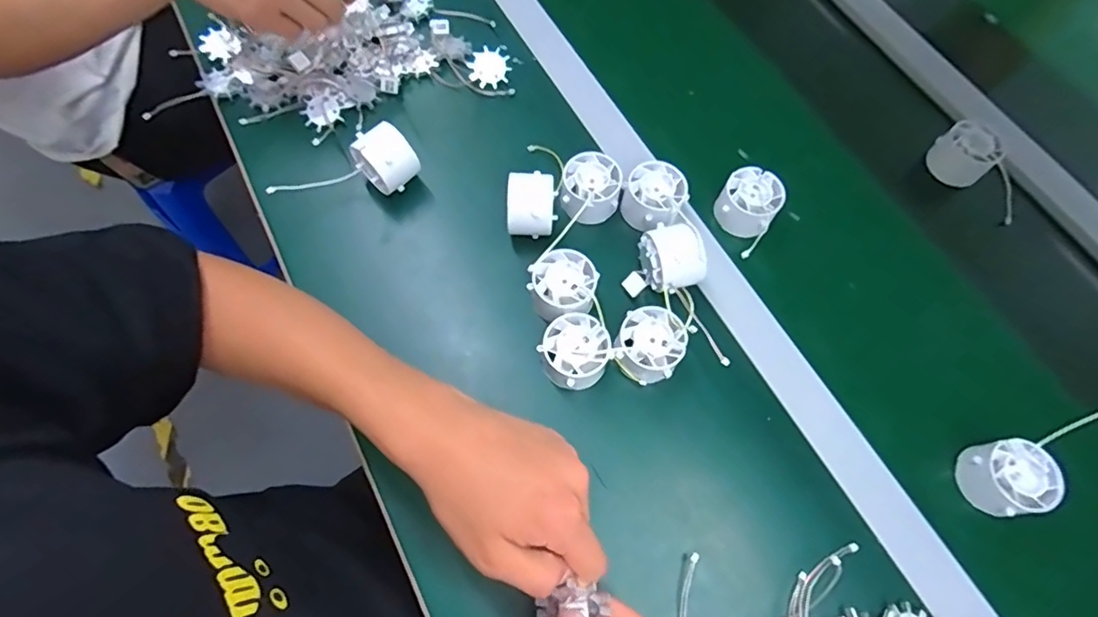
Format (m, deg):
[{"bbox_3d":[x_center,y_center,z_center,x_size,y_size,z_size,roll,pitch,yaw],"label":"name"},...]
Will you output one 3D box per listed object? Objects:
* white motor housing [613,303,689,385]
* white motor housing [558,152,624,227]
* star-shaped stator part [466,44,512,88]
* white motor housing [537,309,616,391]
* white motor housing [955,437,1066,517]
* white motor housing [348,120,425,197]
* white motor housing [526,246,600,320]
[{"bbox_3d":[0.077,0.029,0.437,0.048,0.040,0.052,1,67,-2],"label":"white motor housing"},{"bbox_3d":[0.036,-0.101,0.488,0.049,0.038,0.054,13,67,3],"label":"white motor housing"},{"bbox_3d":[-0.057,-0.234,0.549,0.040,0.011,0.037,3,95,-17],"label":"star-shaped stator part"},{"bbox_3d":[0.019,0.034,0.431,0.050,0.031,0.053,42,71,14],"label":"white motor housing"},{"bbox_3d":[0.332,0.122,0.408,0.050,0.033,0.049,1,67,-2],"label":"white motor housing"},{"bbox_3d":[-0.139,-0.124,0.486,0.044,0.053,0.040,42,71,14],"label":"white motor housing"},{"bbox_3d":[0.011,-0.015,0.452,0.051,0.035,0.051,1,67,-2],"label":"white motor housing"}]

